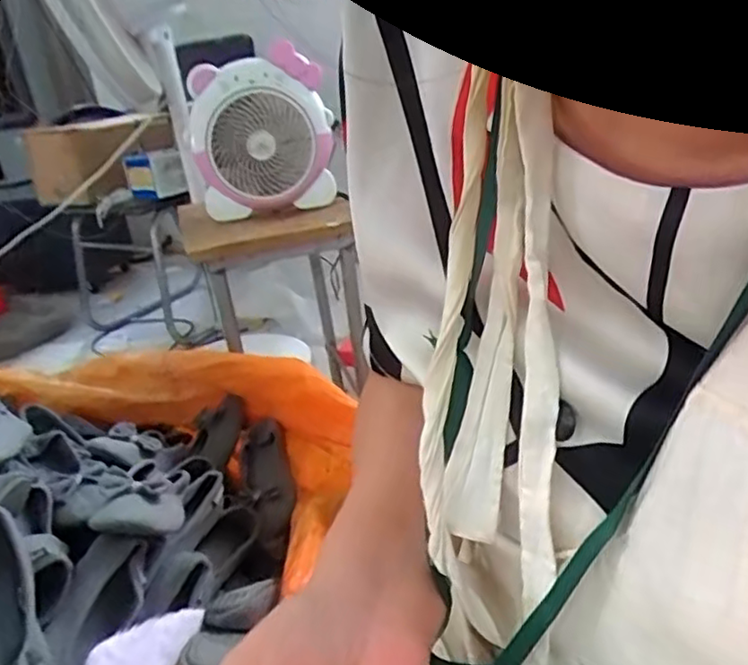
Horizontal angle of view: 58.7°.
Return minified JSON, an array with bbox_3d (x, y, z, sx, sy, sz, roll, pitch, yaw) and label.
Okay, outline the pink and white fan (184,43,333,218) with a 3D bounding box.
[{"bbox_3d":[-0.198,-0.347,1.166,0.231,0.251,0.094,-6,24,1],"label":"pink and white fan"}]

